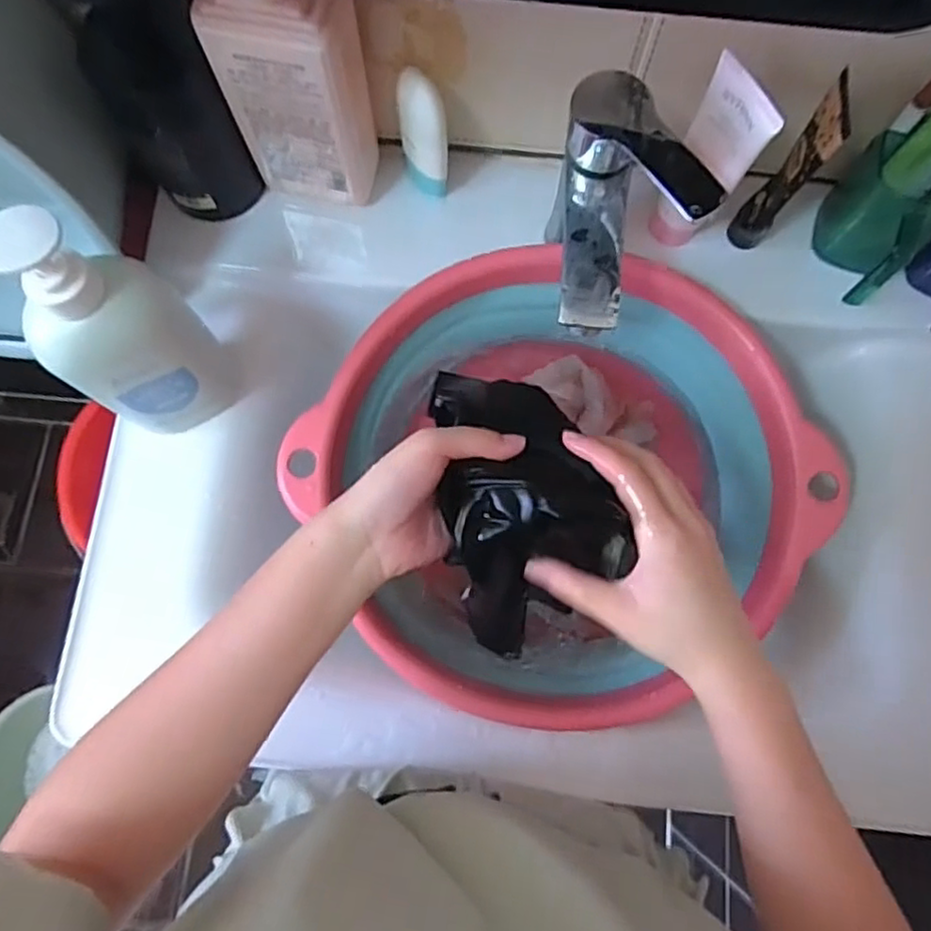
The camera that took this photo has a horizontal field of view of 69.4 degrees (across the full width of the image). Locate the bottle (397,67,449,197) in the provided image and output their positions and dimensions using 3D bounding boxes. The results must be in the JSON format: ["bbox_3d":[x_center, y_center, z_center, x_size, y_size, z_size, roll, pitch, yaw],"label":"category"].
[{"bbox_3d":[-0.032,-0.255,0.519,0.028,0.107,0.051,-32,79,-8],"label":"bottle"}]

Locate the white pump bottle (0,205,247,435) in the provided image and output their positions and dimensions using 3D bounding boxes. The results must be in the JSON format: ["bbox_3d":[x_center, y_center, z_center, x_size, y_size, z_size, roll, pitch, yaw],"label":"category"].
[{"bbox_3d":[-0.220,-0.078,0.428,0.092,0.204,0.056,-23,78,-6],"label":"white pump bottle"}]

